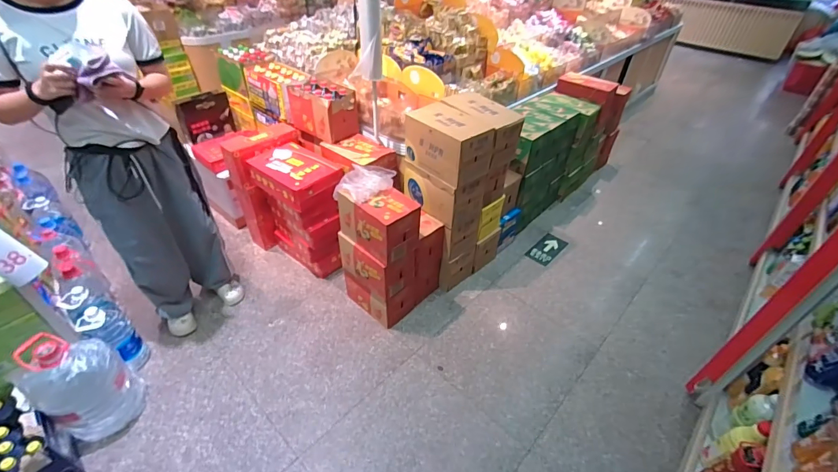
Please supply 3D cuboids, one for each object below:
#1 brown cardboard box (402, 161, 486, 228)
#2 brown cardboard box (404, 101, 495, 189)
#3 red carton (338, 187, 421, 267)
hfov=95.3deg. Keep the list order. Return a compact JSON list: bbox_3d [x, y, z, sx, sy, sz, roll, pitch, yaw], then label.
[{"bbox_3d":[0.116,-0.236,1.864,0.235,0.222,0.346,-31,51,-34],"label":"brown cardboard box"},{"bbox_3d":[0.122,-0.416,1.725,0.360,0.229,0.236,33,48,31],"label":"brown cardboard box"},{"bbox_3d":[-0.167,-0.069,1.621,0.205,0.213,0.299,-31,51,-34],"label":"red carton"}]

